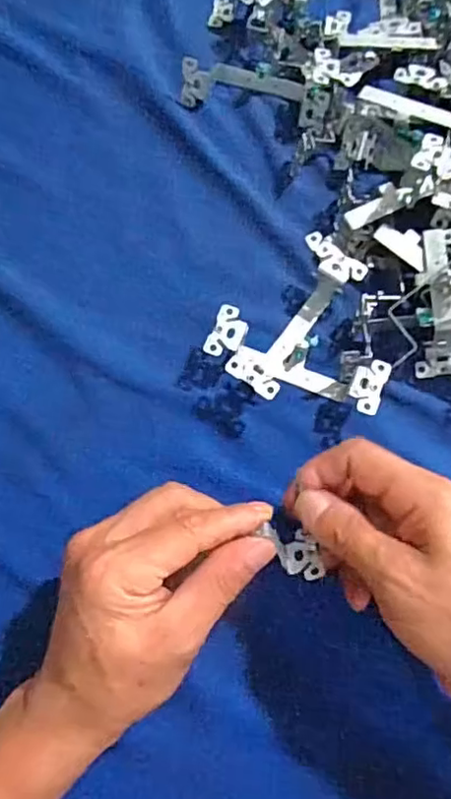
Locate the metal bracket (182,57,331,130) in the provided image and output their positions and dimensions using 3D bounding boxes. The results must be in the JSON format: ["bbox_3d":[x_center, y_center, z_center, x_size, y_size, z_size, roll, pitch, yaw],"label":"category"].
[{"bbox_3d":[0.023,-0.223,0.436,0.106,0.024,0.035,17,73,5],"label":"metal bracket"}]

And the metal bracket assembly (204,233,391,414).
[{"bbox_3d":[0.057,-0.038,0.372,0.104,0.028,0.111,43,78,12],"label":"metal bracket assembly"}]

